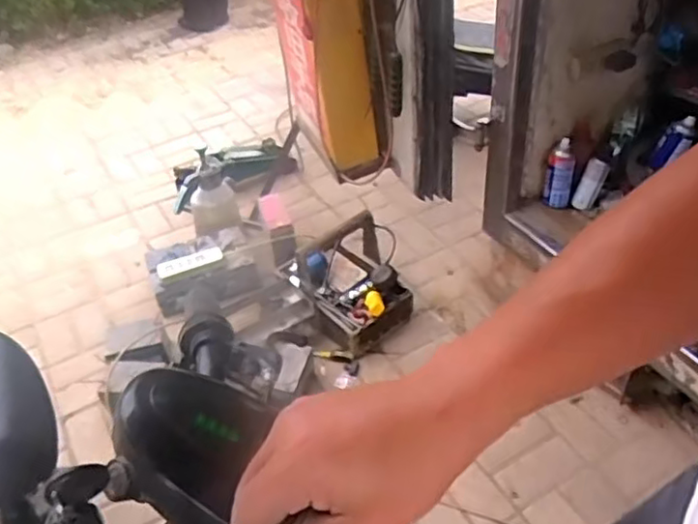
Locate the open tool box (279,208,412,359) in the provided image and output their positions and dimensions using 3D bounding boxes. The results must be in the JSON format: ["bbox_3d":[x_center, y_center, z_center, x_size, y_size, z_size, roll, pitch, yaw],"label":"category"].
[{"bbox_3d":[-0.012,0.022,1.695,0.240,0.207,0.329,-29,46,-24],"label":"open tool box"}]

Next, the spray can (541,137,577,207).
[{"bbox_3d":[0.496,-0.210,1.529,0.063,0.165,0.068,-3,40,3],"label":"spray can"}]

